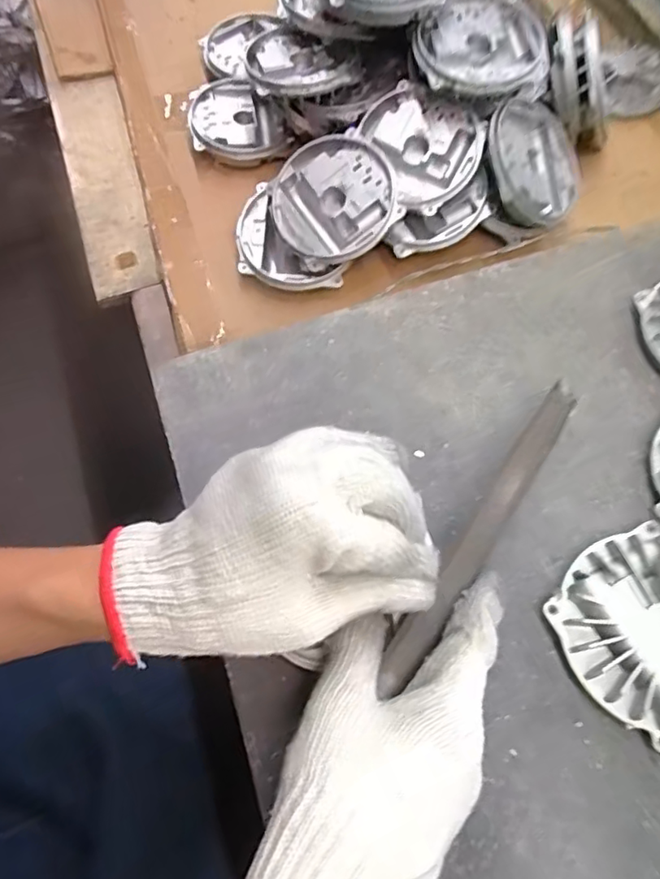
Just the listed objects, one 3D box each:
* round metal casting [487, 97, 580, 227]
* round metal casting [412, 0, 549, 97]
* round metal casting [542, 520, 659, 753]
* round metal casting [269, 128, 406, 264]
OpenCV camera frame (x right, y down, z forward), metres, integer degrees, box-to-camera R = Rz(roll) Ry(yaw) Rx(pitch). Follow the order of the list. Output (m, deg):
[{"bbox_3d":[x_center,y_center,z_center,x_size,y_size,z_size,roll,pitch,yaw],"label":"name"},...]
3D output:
[{"bbox_3d":[0.182,-0.253,0.511,0.110,0.016,0.121,6,79,-33],"label":"round metal casting"},{"bbox_3d":[0.131,-0.349,0.492,0.116,0.022,0.121,0,66,0],"label":"round metal casting"},{"bbox_3d":[0.188,0.107,0.327,0.107,0.019,0.103,0,66,0],"label":"round metal casting"},{"bbox_3d":[0.006,-0.207,0.503,0.104,0.028,0.105,0,91,14],"label":"round metal casting"}]

